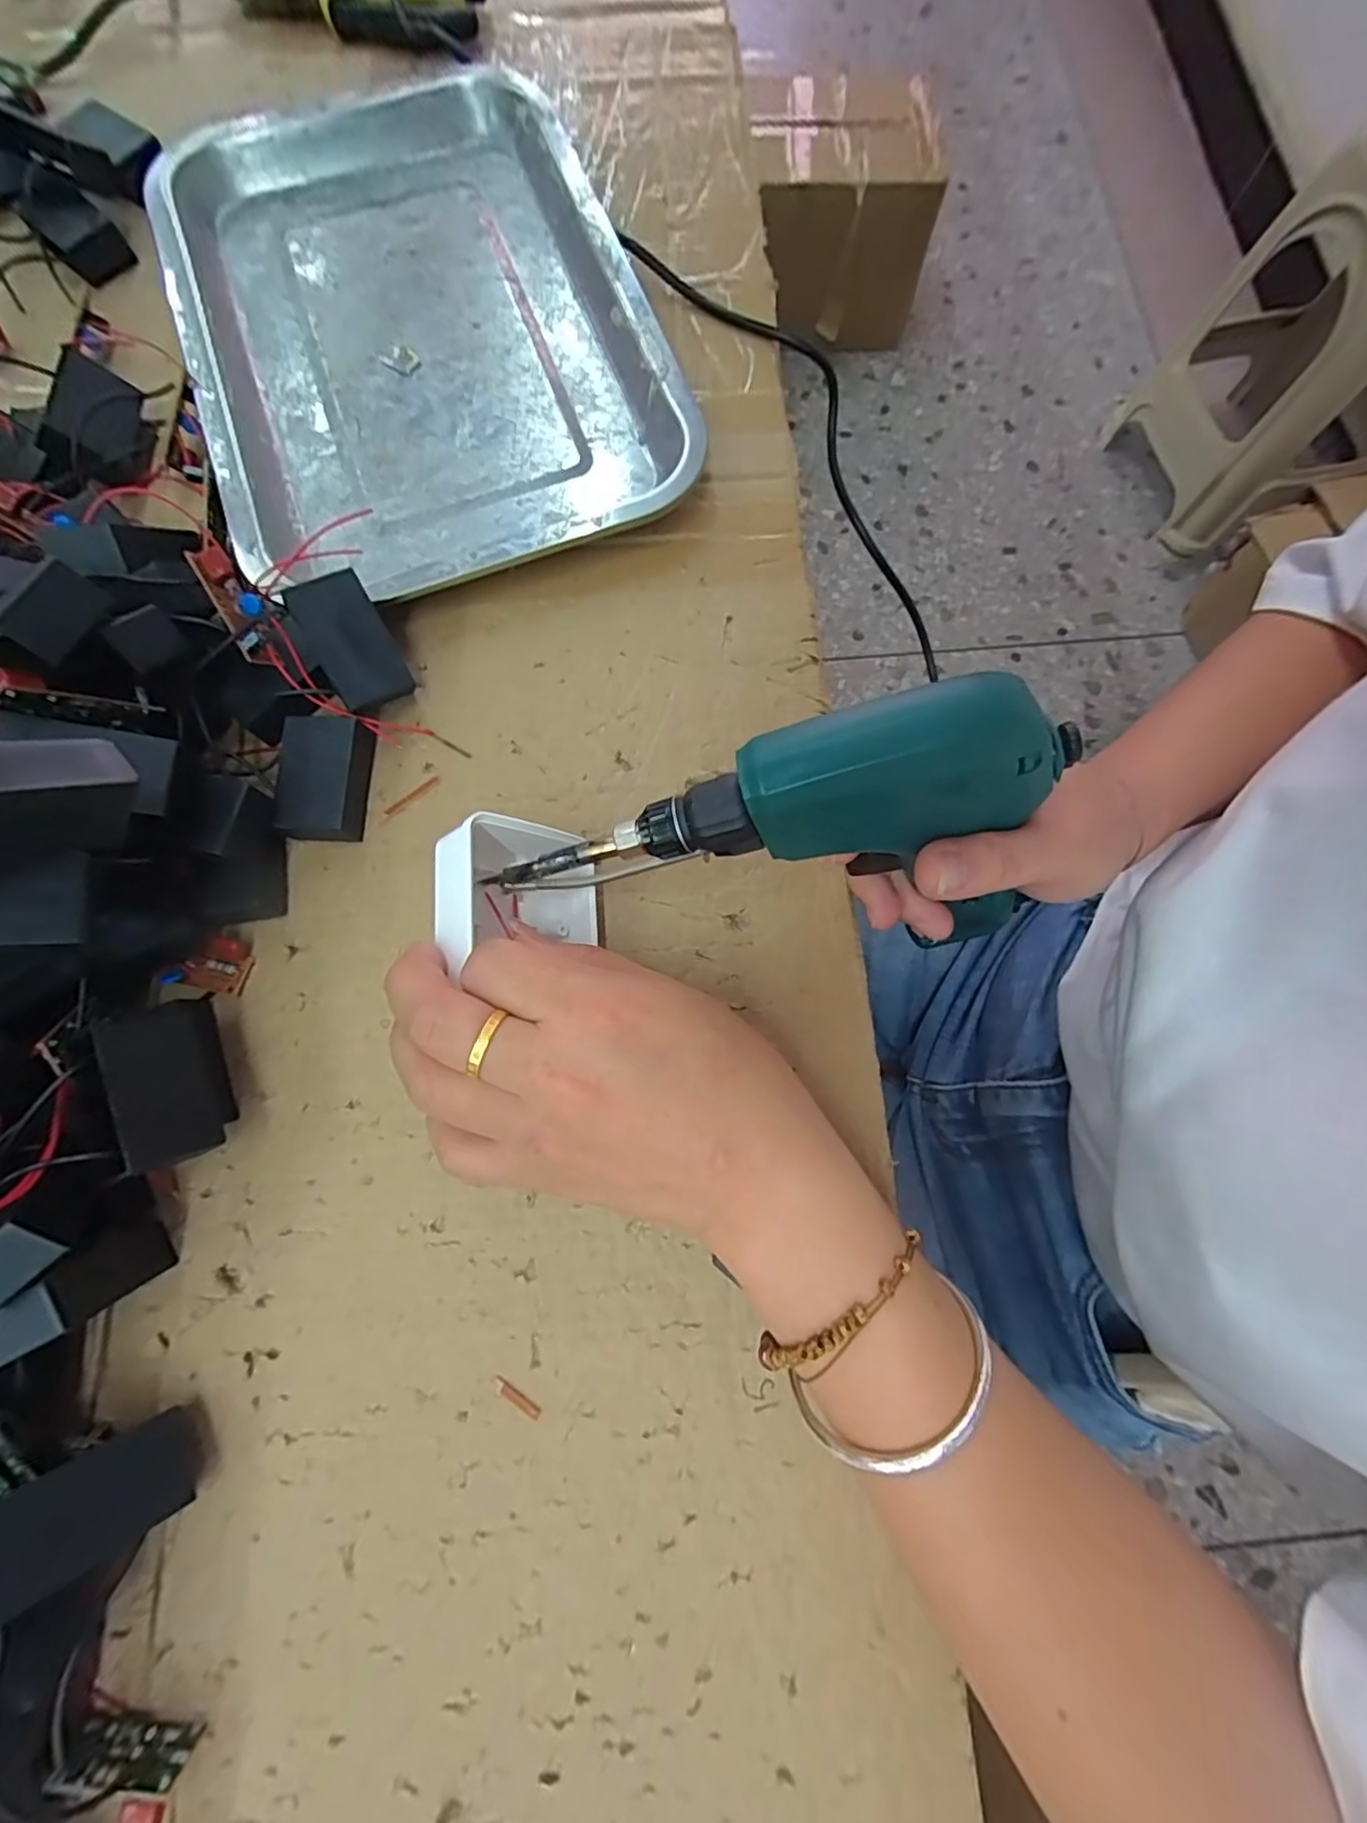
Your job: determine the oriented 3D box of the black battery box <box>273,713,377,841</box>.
[{"bbox_3d":[-0.145,-0.053,0.253,0.031,0.021,0.048,1,77,1],"label":"black battery box"}]

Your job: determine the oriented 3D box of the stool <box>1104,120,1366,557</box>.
[{"bbox_3d":[1.048,-0.936,1.026,0.318,0.479,0.383,-8,77,-2],"label":"stool"}]

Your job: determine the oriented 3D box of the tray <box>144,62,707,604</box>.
[{"bbox_3d":[-0.129,-0.285,0.303,0.207,0.021,0.302,-20,78,-4],"label":"tray"}]

